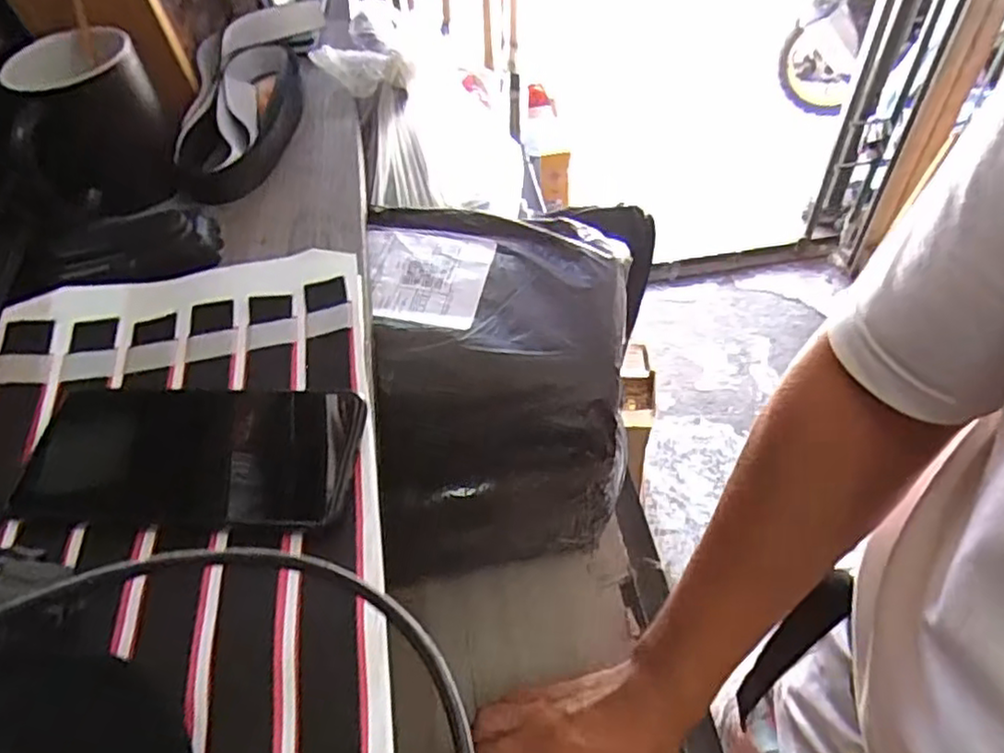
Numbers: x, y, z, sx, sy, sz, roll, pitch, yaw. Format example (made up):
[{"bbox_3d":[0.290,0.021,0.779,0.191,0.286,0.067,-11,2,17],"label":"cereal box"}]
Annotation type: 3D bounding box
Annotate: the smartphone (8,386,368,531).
[{"bbox_3d":[-0.159,0.037,0.352,0.171,0.013,0.078,2,51,6],"label":"smartphone"}]

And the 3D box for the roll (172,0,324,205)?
[{"bbox_3d":[-0.206,-0.236,0.567,0.083,0.040,0.242,1,51,5],"label":"roll"}]

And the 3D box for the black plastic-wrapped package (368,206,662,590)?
[{"bbox_3d":[0.000,0.006,0.564,0.191,0.230,0.214,1,51,5],"label":"black plastic-wrapped package"}]

